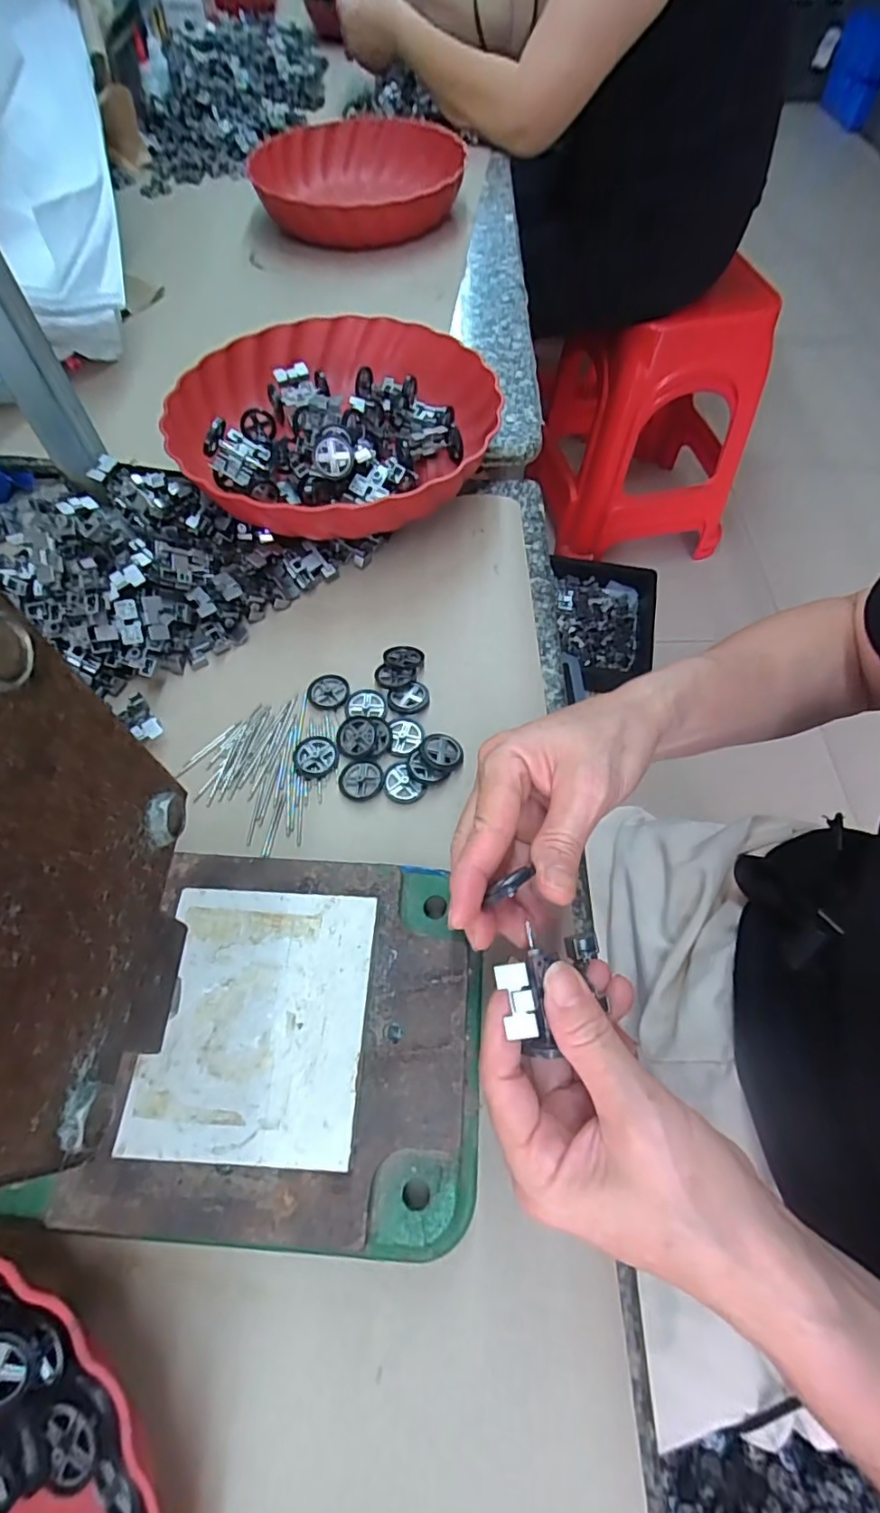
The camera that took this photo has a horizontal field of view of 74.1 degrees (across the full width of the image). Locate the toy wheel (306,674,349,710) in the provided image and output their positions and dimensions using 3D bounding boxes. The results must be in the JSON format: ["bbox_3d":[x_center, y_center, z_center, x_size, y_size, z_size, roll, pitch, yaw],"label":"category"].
[{"bbox_3d":[-0.075,-0.044,0.389,0.027,0.004,0.026,0,62,0],"label":"toy wheel"}]

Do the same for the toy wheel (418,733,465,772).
[{"bbox_3d":[0.001,-0.002,0.363,0.026,0.006,0.027,0,62,0],"label":"toy wheel"}]

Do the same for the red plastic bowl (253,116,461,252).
[{"bbox_3d":[-0.098,-0.643,0.668,0.231,0.068,0.212,-3,62,-3],"label":"red plastic bowl"}]

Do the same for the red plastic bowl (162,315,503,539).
[{"bbox_3d":[-0.080,-0.247,0.453,0.228,0.071,0.230,0,62,0],"label":"red plastic bowl"}]

